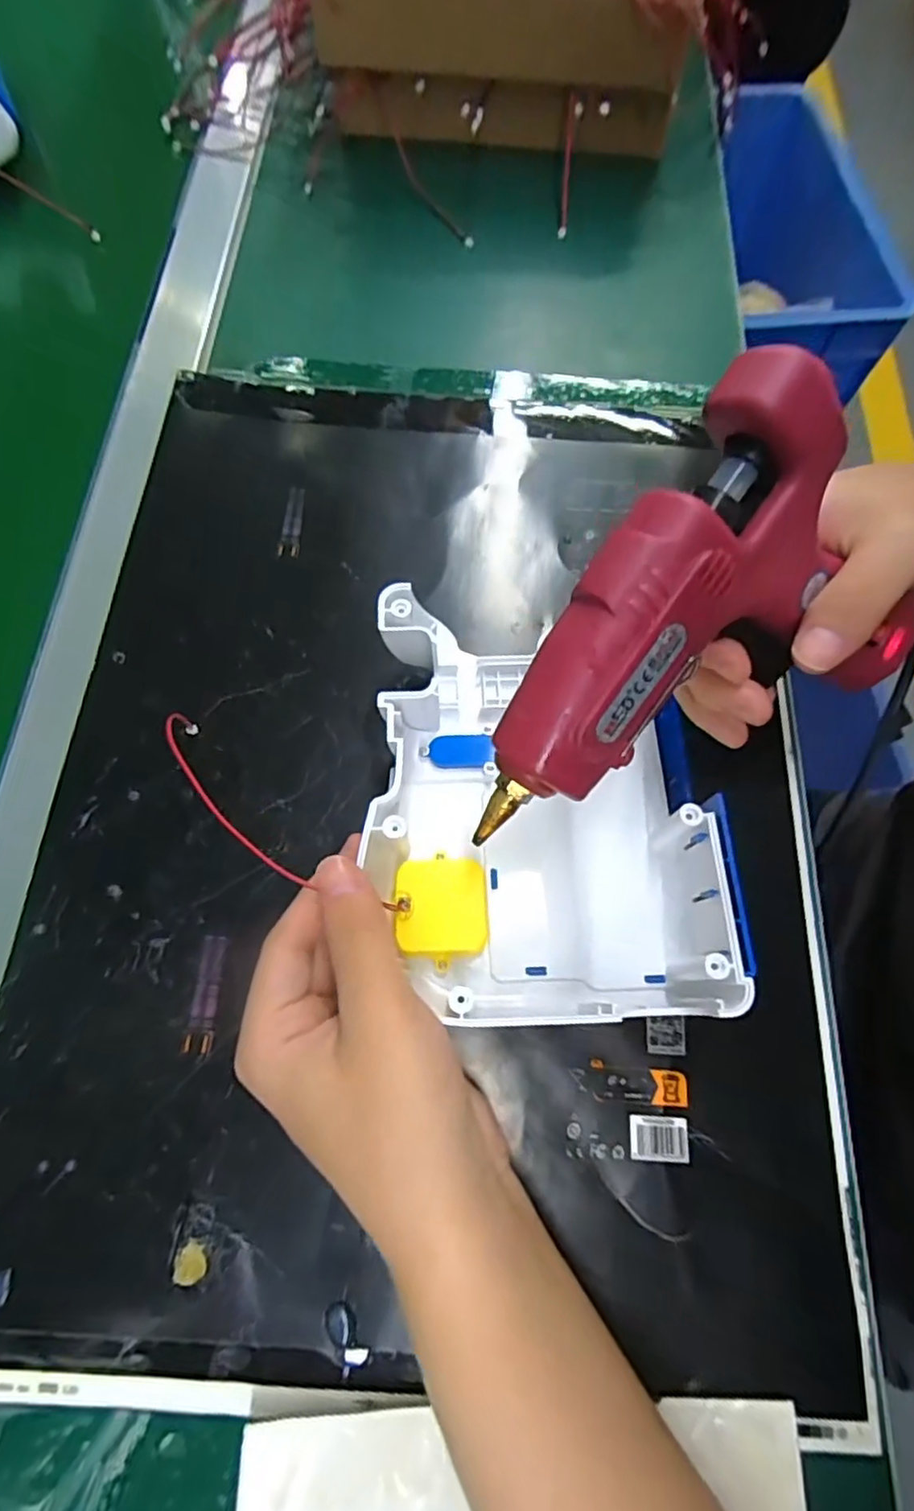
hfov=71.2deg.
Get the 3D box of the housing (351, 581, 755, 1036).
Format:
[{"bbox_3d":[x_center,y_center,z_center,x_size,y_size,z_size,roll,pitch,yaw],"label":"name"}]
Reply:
[{"bbox_3d":[0.035,0.017,0.275,0.138,0.048,0.177,0,70,-2],"label":"housing"}]

